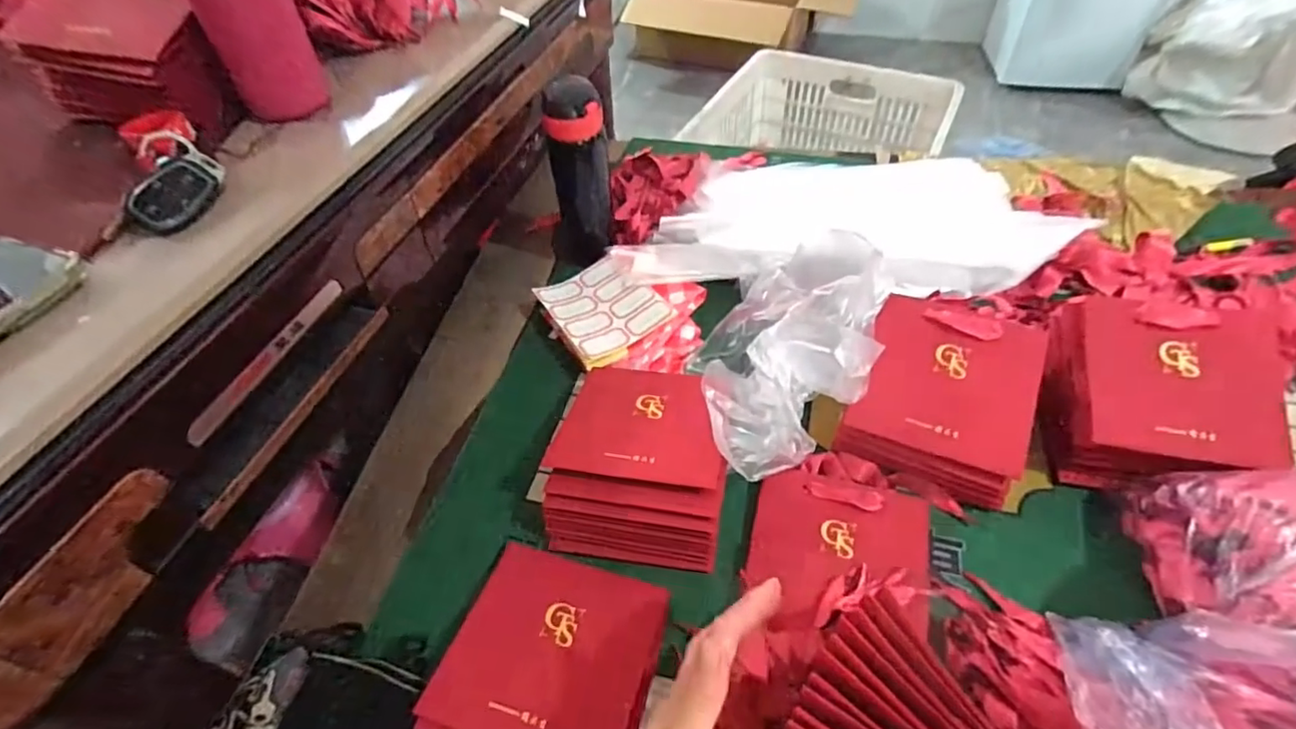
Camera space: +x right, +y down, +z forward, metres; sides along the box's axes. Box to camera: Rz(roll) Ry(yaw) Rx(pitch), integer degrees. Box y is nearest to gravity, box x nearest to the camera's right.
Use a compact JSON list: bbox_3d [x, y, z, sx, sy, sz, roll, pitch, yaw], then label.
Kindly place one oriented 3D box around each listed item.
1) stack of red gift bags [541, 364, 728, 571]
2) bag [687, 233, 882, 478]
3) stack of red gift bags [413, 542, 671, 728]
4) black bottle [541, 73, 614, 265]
[{"bbox_3d":[-0.005,0.073,0.519,0.145,0.061,0.173,4,50,5],"label":"stack of red gift bags"},{"bbox_3d":[0.124,-0.013,0.557,0.155,0.120,0.267,11,51,11],"label":"bag"},{"bbox_3d":[-0.070,0.220,0.441,0.143,0.039,0.153,12,51,12],"label":"stack of red gift bags"},{"bbox_3d":[-0.079,-0.210,0.667,0.073,0.196,0.066,-8,50,-5],"label":"black bottle"}]

